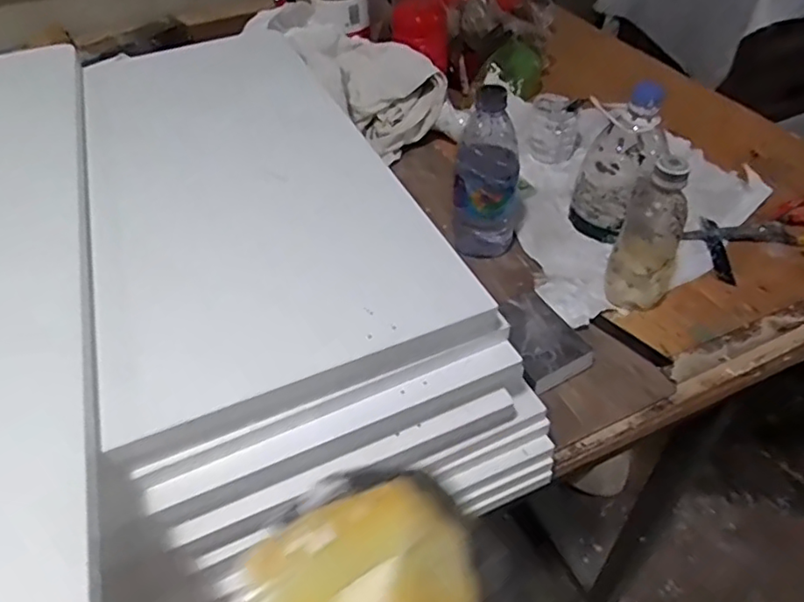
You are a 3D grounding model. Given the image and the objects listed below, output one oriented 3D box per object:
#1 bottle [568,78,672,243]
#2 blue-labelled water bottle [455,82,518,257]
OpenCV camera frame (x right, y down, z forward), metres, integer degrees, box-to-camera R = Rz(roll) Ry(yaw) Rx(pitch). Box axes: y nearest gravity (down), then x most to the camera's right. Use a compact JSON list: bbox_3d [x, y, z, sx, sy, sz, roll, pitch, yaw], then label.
[{"bbox_3d":[0.252,-0.161,0.687,0.088,0.165,0.087,-34,53,-25],"label":"bottle"},{"bbox_3d":[0.095,-0.137,0.664,0.069,0.192,0.065,8,47,12],"label":"blue-labelled water bottle"}]

